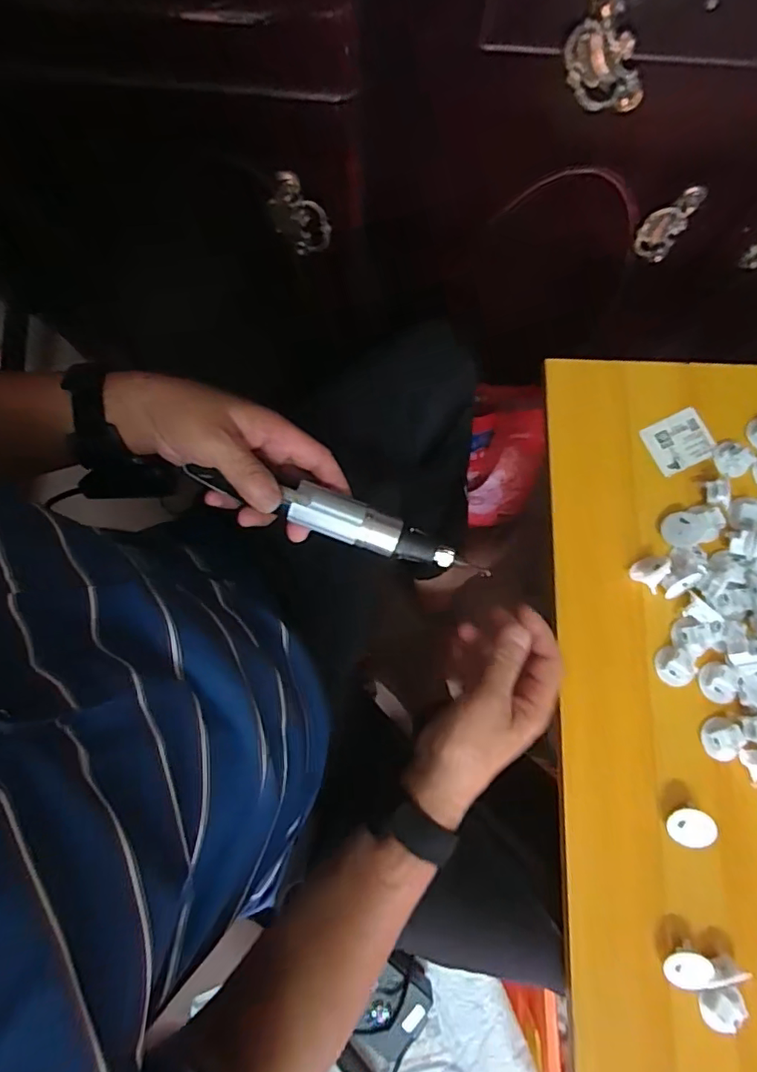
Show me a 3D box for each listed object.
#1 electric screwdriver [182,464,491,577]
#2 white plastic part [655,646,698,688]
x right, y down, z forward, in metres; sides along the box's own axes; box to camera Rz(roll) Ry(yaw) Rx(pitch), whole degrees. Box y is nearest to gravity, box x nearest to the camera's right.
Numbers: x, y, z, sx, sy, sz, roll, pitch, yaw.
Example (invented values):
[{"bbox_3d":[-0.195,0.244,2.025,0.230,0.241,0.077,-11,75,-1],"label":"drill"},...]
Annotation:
[{"bbox_3d":[-0.026,-0.012,0.417,0.226,0.031,0.030,20,80,-6],"label":"electric screwdriver"},{"bbox_3d":[0.251,0.110,0.473,0.027,0.020,0.032,10,79,2],"label":"white plastic part"}]

